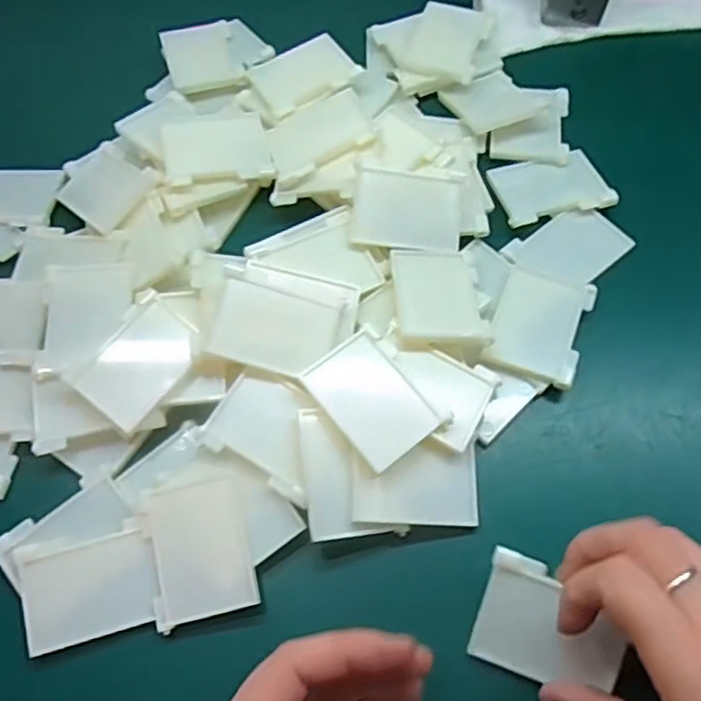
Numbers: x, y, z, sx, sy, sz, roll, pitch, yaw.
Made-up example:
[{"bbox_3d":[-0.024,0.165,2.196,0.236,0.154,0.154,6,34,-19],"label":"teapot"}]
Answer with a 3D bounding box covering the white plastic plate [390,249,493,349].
[{"bbox_3d":[0.048,-0.030,0.366,0.048,0.004,0.062,0,57,-5],"label":"white plastic plate"}]

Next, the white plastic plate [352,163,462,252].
[{"bbox_3d":[0.033,-0.081,0.384,0.062,0.005,0.046,3,88,-6],"label":"white plastic plate"}]

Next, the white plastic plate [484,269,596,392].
[{"bbox_3d":[0.105,-0.014,0.370,0.049,0.010,0.066,20,67,11],"label":"white plastic plate"}]

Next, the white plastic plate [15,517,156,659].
[{"bbox_3d":[-0.124,0.111,0.317,0.062,0.006,0.049,-14,65,-5],"label":"white plastic plate"}]

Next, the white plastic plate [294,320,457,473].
[{"bbox_3d":[0.011,0.022,0.333,0.048,0.005,0.064,-35,69,-14],"label":"white plastic plate"}]

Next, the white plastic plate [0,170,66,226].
[{"bbox_3d":[-0.222,-0.098,0.427,0.068,0.006,0.047,1,65,2],"label":"white plastic plate"}]

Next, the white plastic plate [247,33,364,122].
[{"bbox_3d":[-0.031,-0.184,0.446,0.065,0.011,0.054,-24,66,-10],"label":"white plastic plate"}]

